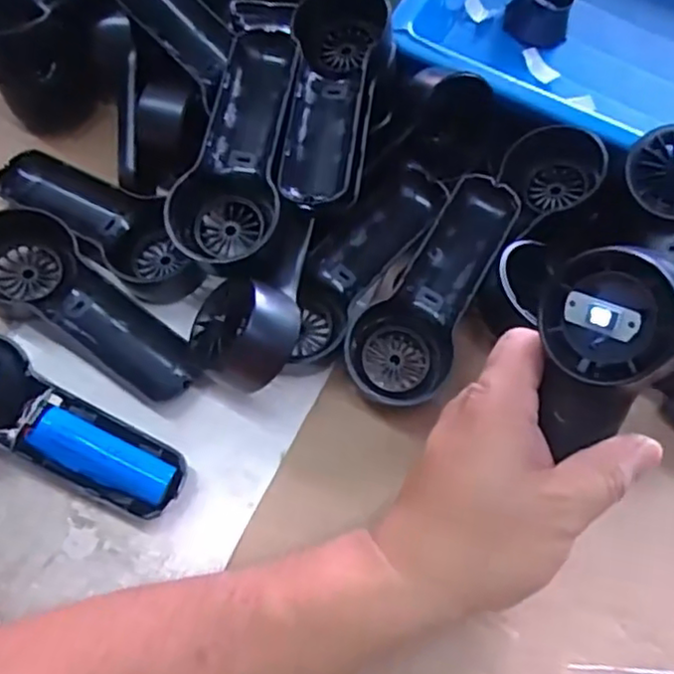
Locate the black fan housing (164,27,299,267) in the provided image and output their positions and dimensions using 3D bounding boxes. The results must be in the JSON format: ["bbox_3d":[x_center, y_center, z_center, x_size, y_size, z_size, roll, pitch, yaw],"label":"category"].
[{"bbox_3d":[-0.052,-0.111,0.380,0.055,0.032,0.148,13,78,3],"label":"black fan housing"}]

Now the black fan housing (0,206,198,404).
[{"bbox_3d":[-0.152,-0.016,0.384,0.154,0.031,0.058,38,69,14],"label":"black fan housing"}]

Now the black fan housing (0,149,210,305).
[{"bbox_3d":[-0.148,-0.075,0.414,0.146,0.027,0.052,34,68,12],"label":"black fan housing"}]

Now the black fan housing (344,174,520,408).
[{"bbox_3d":[0.058,-0.029,0.390,0.058,0.024,0.147,29,82,10],"label":"black fan housing"}]

